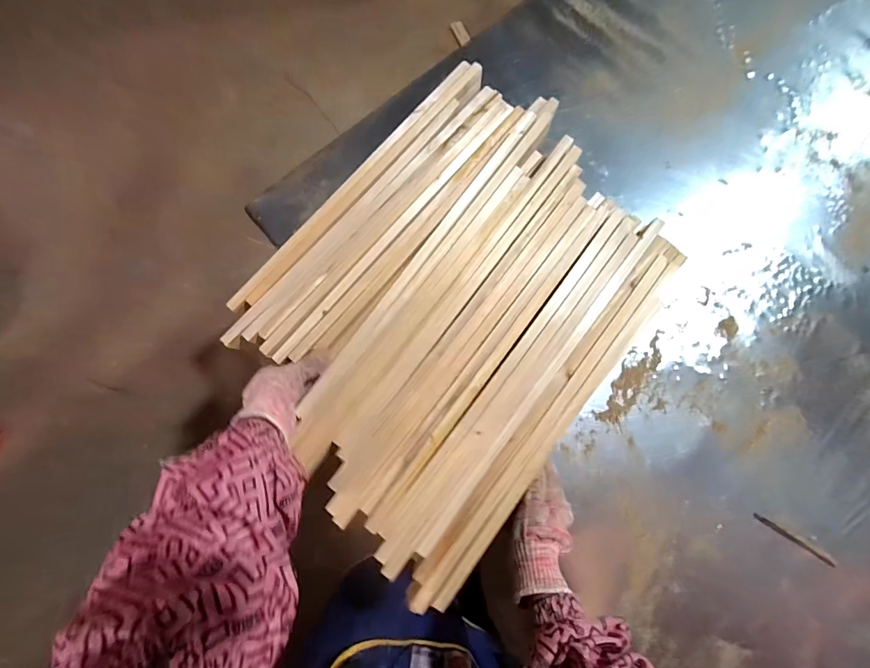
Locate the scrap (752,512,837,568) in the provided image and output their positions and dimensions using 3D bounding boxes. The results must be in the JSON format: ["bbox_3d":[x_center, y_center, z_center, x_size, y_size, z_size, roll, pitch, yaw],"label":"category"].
[{"bbox_3d":[0.458,0.262,0.501,0.108,0.004,0.008,32,82,6],"label":"scrap"}]

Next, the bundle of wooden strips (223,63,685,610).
[{"bbox_3d":[0.013,-0.053,0.514,0.436,0.055,0.549,39,82,7],"label":"bundle of wooden strips"}]

